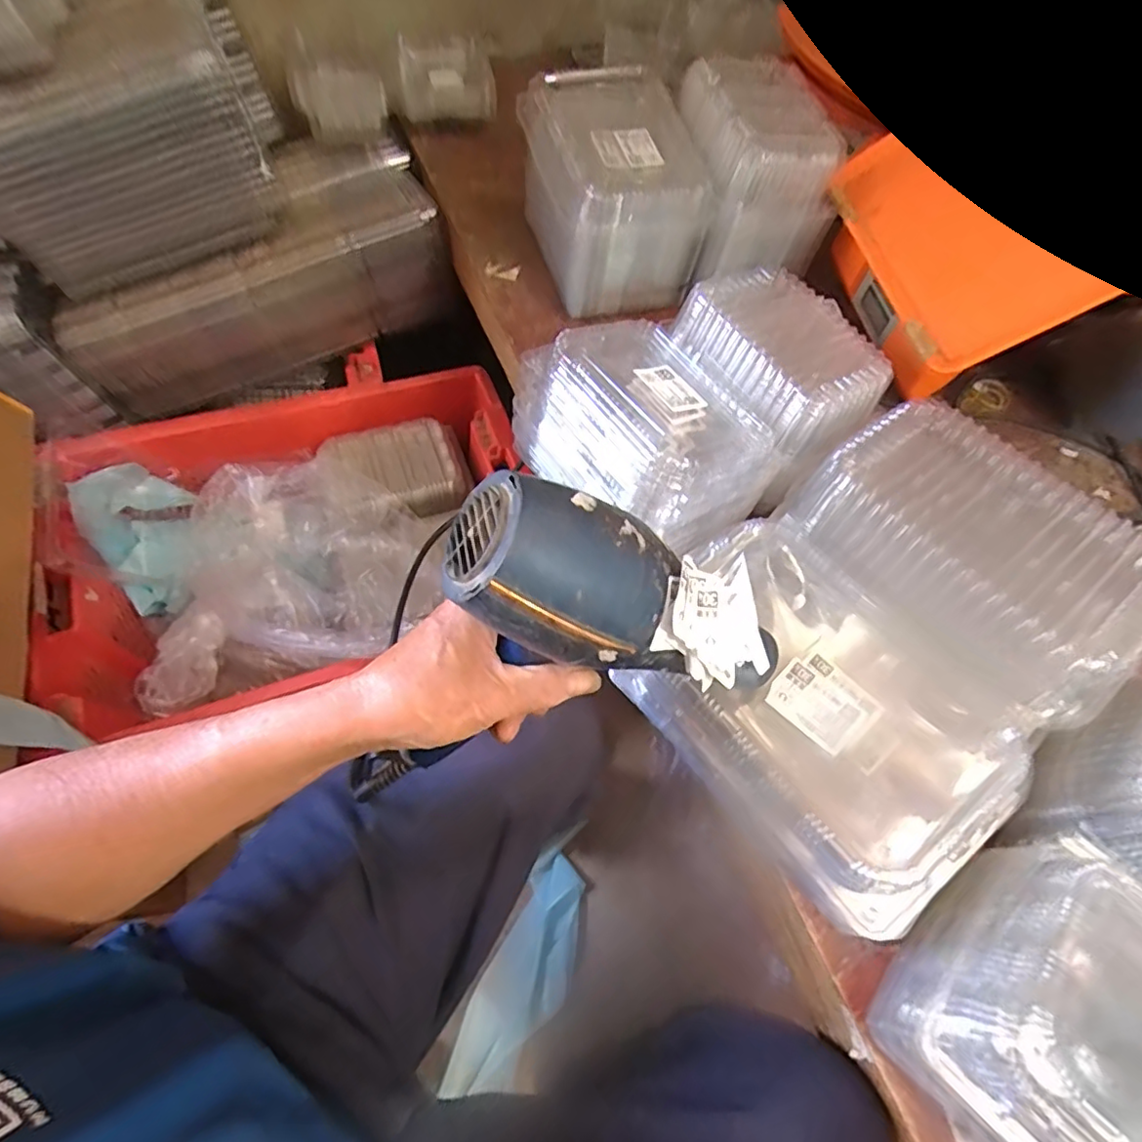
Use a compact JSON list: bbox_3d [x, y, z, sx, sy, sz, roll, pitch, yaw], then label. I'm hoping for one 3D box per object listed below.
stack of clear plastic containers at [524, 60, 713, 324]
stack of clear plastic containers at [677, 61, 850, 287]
[{"bbox_3d":[0.045,-0.451,0.727,0.174,0.139,0.225,-14,66,-10],"label":"stack of clear plastic containers"},{"bbox_3d":[0.217,-0.492,0.736,0.160,0.137,0.196,-6,65,-7],"label":"stack of clear plastic containers"}]

